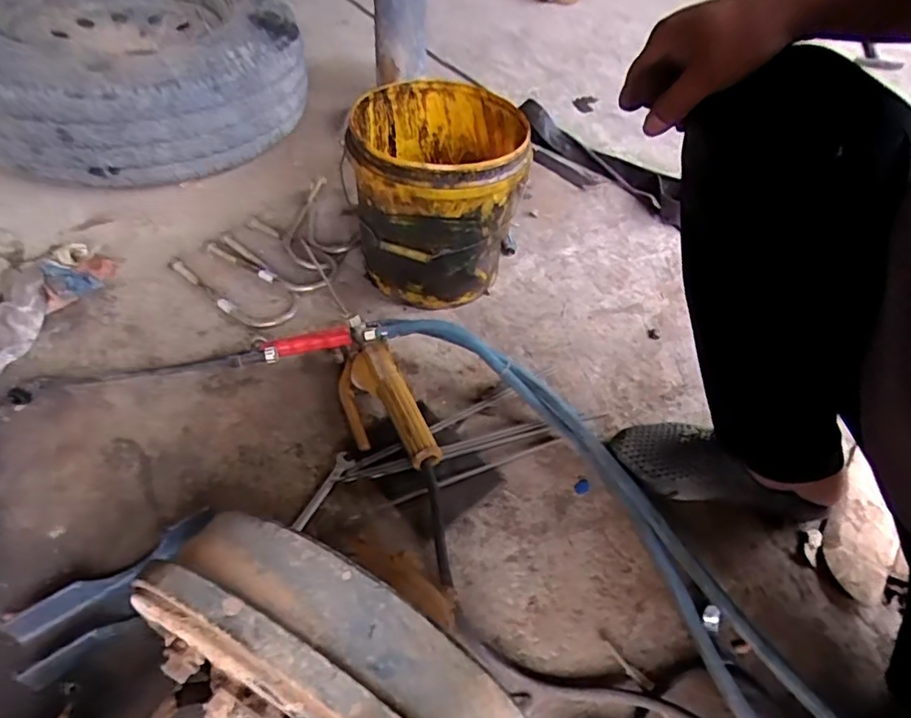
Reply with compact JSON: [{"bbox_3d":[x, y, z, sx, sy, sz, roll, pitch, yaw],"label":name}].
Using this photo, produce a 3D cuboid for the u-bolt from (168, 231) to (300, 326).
[{"bbox_3d":[-0.352,-0.129,0.944,0.229,0.023,0.110,35,53,23],"label":"u-bolt"}]

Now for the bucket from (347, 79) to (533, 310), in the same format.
[{"bbox_3d":[-0.032,-0.251,0.919,0.241,0.272,0.251,2,48,-5],"label":"bucket"}]

